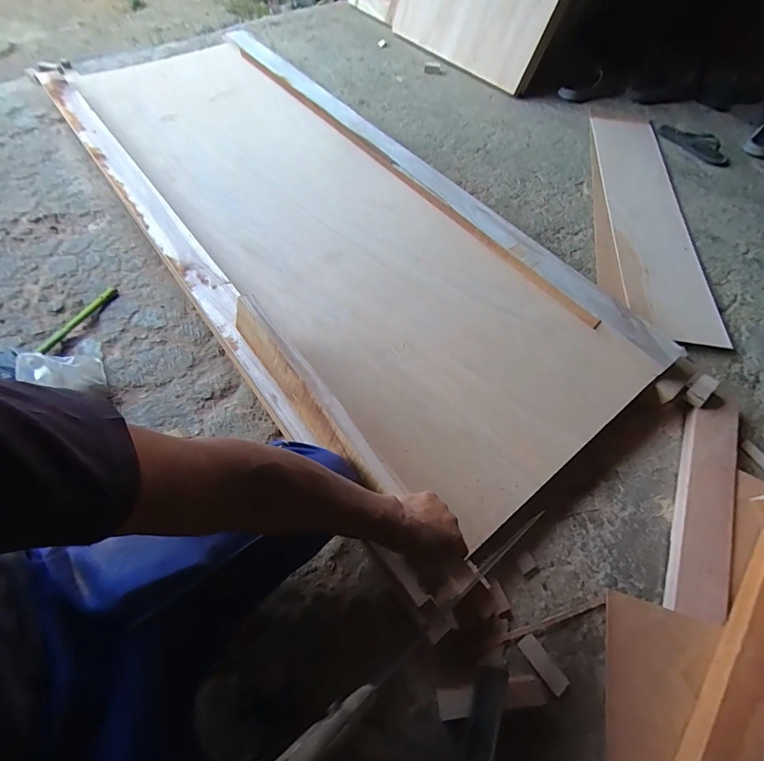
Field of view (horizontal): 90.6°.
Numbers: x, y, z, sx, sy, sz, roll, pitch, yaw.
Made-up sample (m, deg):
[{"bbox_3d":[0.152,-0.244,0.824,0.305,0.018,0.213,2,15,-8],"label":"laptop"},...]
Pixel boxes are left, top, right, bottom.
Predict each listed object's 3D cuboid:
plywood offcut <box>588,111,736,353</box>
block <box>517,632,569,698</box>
[{"bbox_3d":[0.802,-0.564,1.190,0.286,0.027,1.111,10,59,3],"label":"plywood offcut"},{"bbox_3d":[0.244,0.427,0.570,0.031,0.011,0.078,-31,65,-19],"label":"block"}]

